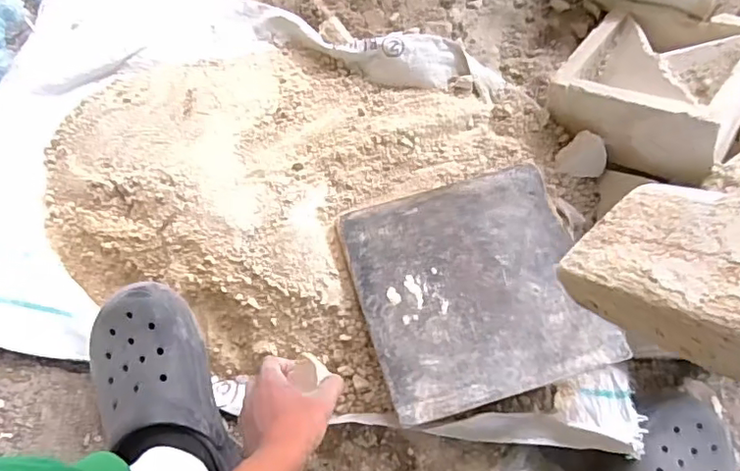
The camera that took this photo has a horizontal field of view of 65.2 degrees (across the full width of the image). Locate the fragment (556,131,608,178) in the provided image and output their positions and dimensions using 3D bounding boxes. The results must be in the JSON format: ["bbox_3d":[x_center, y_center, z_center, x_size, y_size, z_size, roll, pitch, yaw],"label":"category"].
[{"bbox_3d":[0.266,-0.097,0.717,0.054,0.033,0.049,37,76,11],"label":"fragment"}]

